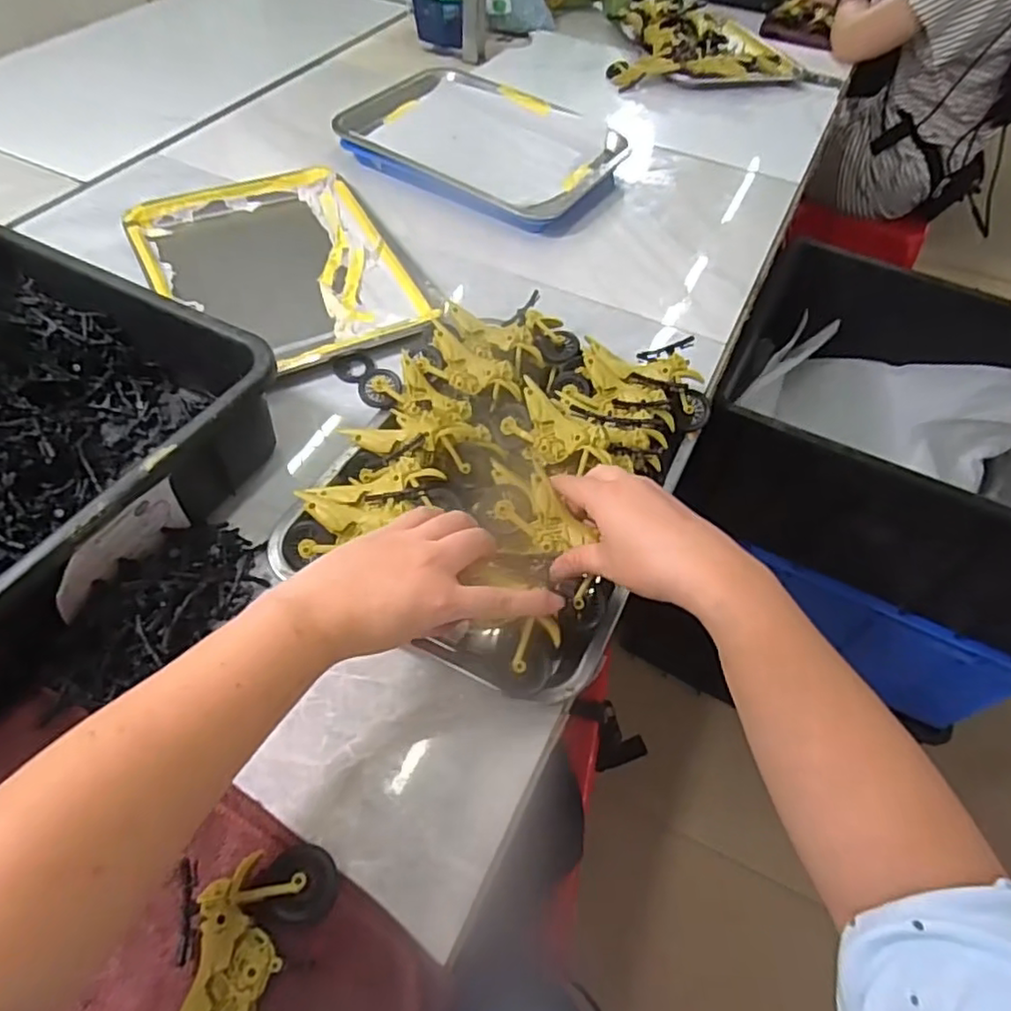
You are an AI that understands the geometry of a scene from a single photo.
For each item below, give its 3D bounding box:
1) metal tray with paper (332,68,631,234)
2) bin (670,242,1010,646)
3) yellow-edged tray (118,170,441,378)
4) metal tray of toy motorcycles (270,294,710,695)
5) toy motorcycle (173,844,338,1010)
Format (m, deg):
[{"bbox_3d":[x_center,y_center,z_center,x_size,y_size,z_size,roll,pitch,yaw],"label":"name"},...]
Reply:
[{"bbox_3d":[-0.030,-0.503,0.897,0.357,0.037,0.265,29,56,17],"label":"metal tray with paper"},{"bbox_3d":[0.571,-0.089,0.905,0.529,0.225,0.417,26,55,16],"label":"bin"},{"bbox_3d":[-0.250,-0.268,0.732,0.254,0.030,0.349,-22,57,-19],"label":"yellow-edged tray"},{"bbox_3d":[-0.002,-0.047,0.532,0.277,0.066,0.333,27,56,16],"label":"metal tray of toy motorcycles"},{"bbox_3d":[-0.137,0.245,0.339,0.075,0.026,0.118,2,53,-2],"label":"toy motorcycle"}]

